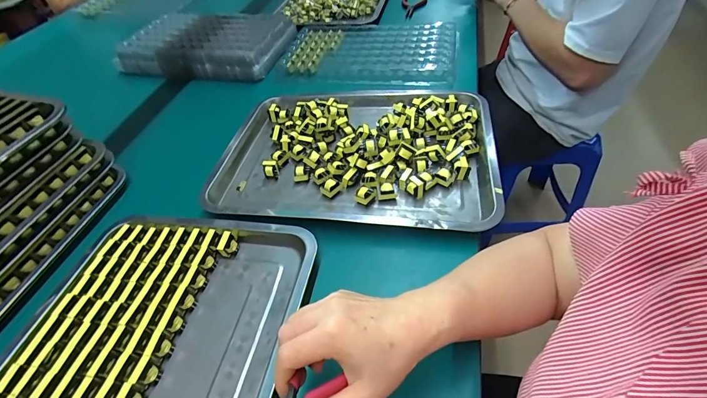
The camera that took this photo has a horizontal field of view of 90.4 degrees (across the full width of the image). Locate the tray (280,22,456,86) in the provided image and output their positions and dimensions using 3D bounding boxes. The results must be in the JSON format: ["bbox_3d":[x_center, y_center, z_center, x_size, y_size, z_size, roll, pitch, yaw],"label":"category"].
[{"bbox_3d":[0.029,-0.315,0.729,0.347,0.018,0.245,3,49,8],"label":"tray"}]

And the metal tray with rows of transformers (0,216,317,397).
[{"bbox_3d":[-0.213,0.184,0.331,0.277,0.038,0.388,5,49,10],"label":"metal tray with rows of transformers"}]

